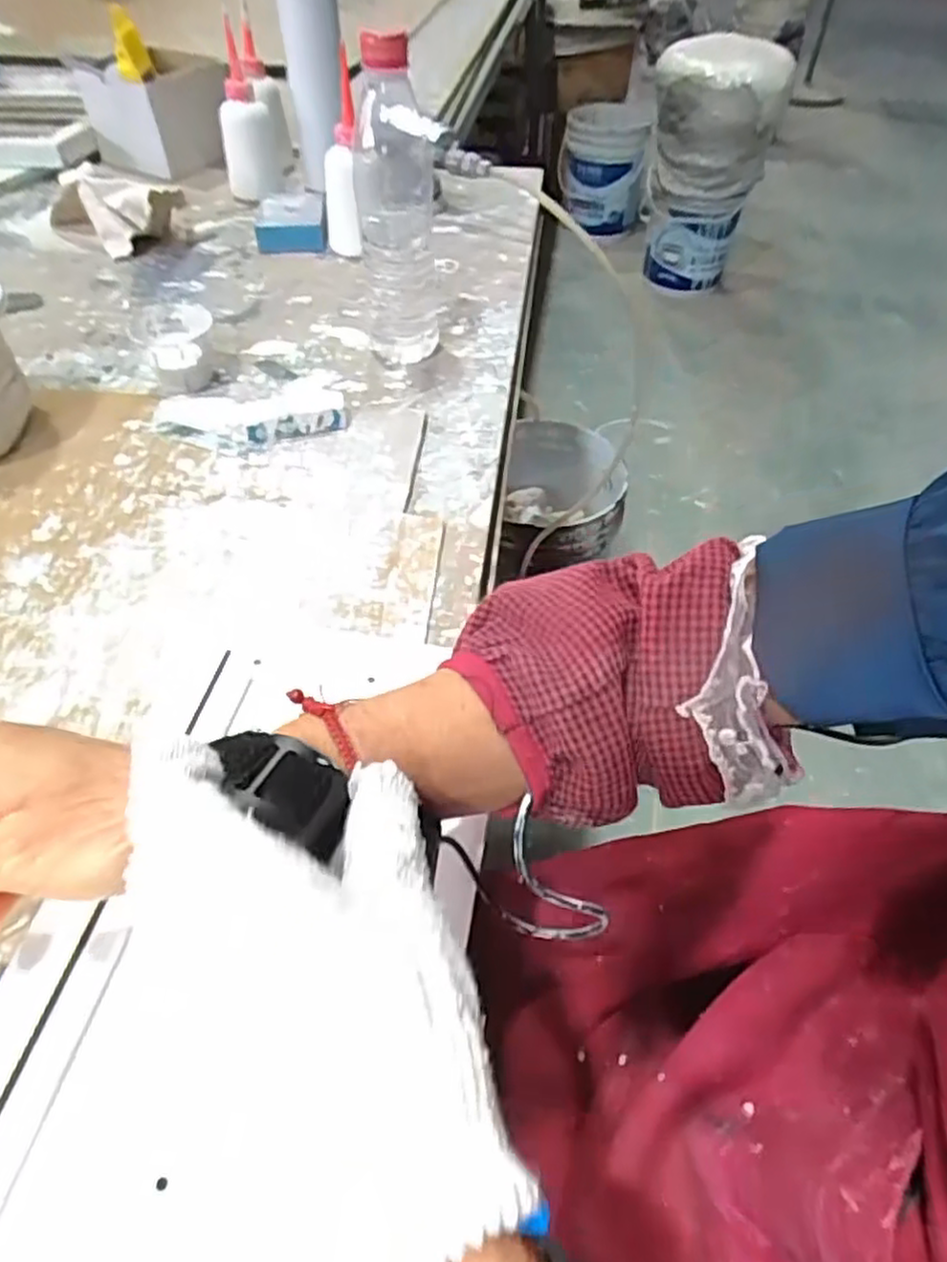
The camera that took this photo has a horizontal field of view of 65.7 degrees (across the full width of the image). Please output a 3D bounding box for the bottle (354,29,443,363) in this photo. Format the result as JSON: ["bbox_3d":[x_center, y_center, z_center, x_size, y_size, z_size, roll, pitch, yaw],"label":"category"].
[{"bbox_3d":[-0.057,-0.316,0.561,0.057,0.221,0.056,-4,49,-4],"label":"bottle"}]

